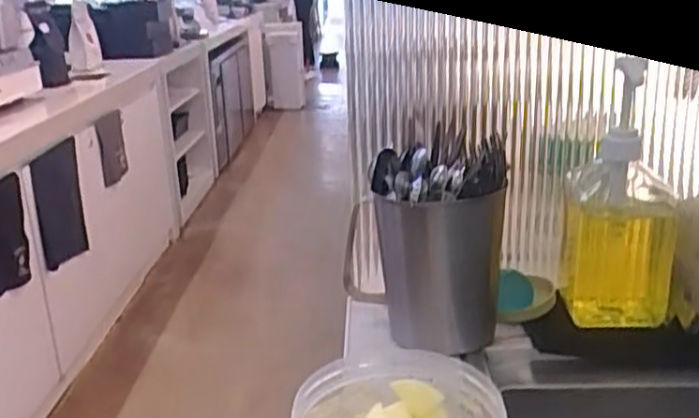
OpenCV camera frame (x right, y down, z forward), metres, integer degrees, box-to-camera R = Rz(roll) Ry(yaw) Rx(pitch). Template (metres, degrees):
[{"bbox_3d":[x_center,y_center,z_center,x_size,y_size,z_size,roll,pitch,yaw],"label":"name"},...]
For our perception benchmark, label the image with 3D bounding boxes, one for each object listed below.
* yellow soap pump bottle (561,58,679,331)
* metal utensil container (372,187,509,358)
[{"bbox_3d":[0.305,-0.015,0.801,0.117,0.280,0.100,1,19,11],"label":"yellow soap pump bottle"},{"bbox_3d":[0.095,0.073,0.788,0.124,0.212,0.109,-2,19,2],"label":"metal utensil container"}]

